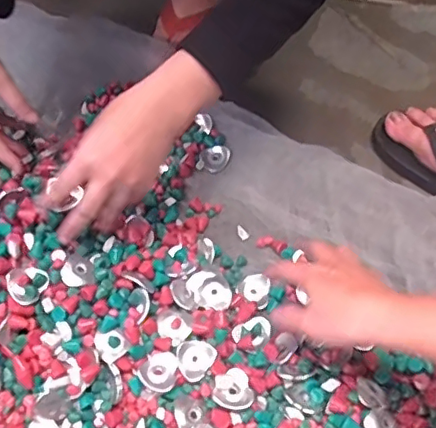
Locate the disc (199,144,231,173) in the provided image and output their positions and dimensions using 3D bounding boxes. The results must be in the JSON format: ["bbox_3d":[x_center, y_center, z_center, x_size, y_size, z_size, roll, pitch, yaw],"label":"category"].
[{"bbox_3d":[-0.002,-0.065,0.675,0.033,0.004,0.032,-2,77,11],"label":"disc"}]

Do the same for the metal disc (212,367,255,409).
[{"bbox_3d":[0.012,0.155,0.506,0.033,0.008,0.034,-1,60,1],"label":"metal disc"}]

